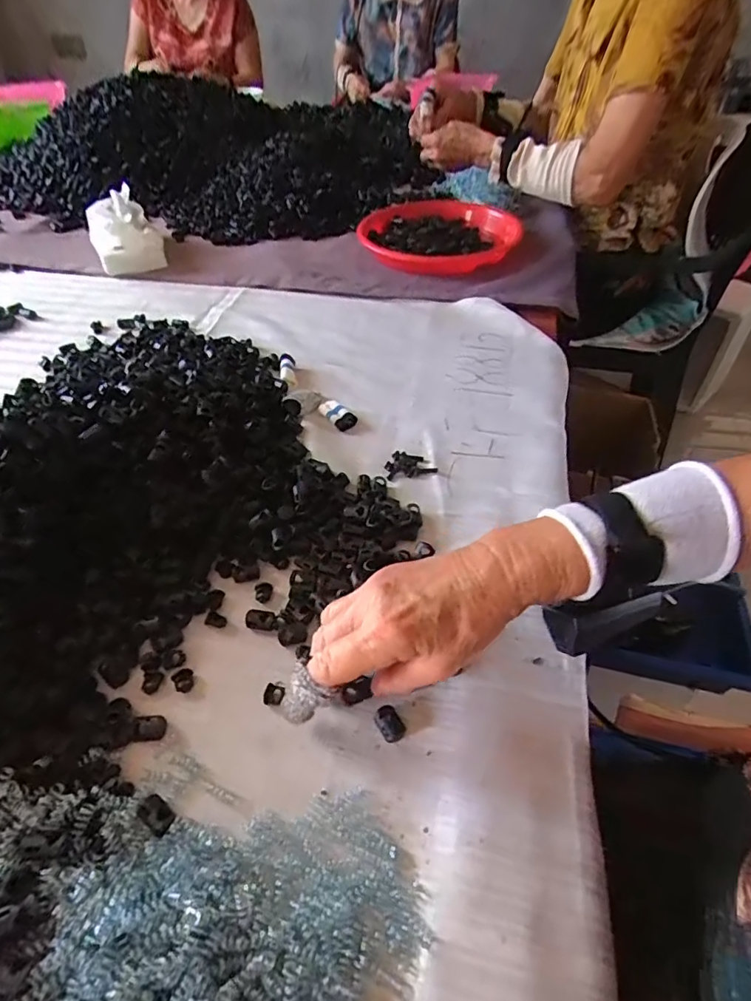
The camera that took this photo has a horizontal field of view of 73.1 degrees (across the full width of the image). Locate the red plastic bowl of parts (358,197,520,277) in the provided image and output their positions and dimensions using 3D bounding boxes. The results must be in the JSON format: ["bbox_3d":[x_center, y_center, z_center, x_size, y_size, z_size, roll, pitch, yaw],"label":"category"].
[{"bbox_3d":[0.083,-0.367,0.704,0.227,0.046,0.164,14,49,15],"label":"red plastic bowl of parts"}]

